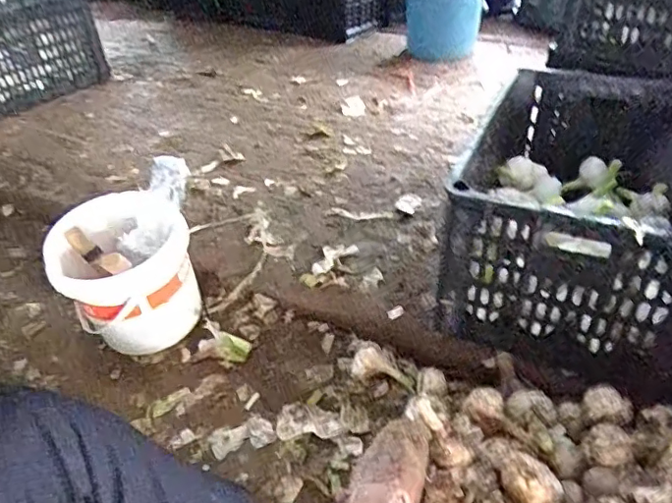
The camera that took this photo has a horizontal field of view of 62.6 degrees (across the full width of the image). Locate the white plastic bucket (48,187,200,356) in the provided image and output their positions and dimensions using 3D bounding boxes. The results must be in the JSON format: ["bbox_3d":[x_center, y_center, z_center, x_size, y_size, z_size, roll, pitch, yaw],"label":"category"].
[{"bbox_3d":[-0.319,0.037,0.859,0.182,0.206,0.192,-16,40,-18],"label":"white plastic bucket"}]

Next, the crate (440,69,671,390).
[{"bbox_3d":[0.360,-0.077,0.796,0.293,0.226,0.466,15,41,20],"label":"crate"}]

